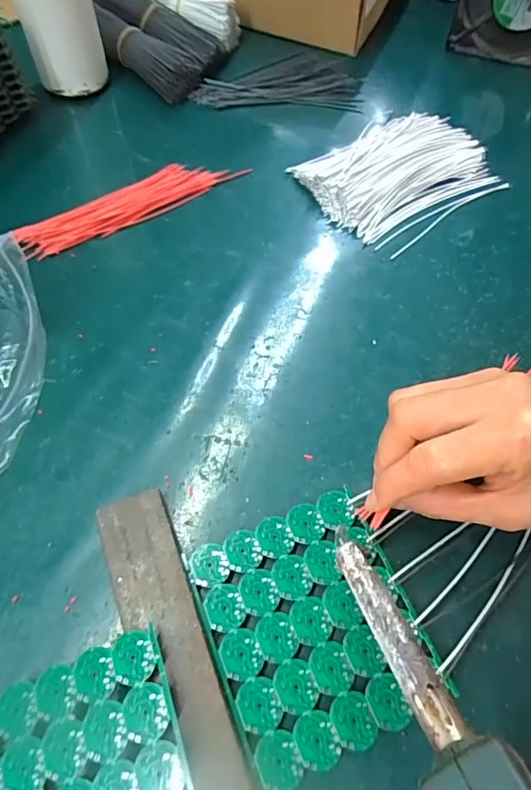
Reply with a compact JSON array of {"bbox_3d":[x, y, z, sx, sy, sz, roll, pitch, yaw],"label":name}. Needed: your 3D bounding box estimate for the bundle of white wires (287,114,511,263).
[{"bbox_3d":[0.114,-0.191,0.396,0.147,0.025,0.120,-35,67,-19],"label":"bundle of white wires"}]

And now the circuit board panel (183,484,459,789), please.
[{"bbox_3d":[0.022,0.112,0.234,0.094,0.009,0.106,-20,63,-12],"label":"circuit board panel"}]

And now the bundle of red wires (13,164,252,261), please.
[{"bbox_3d":[-0.106,-0.155,0.381,0.182,0.009,0.038,-34,66,-19],"label":"bundle of red wires"}]

